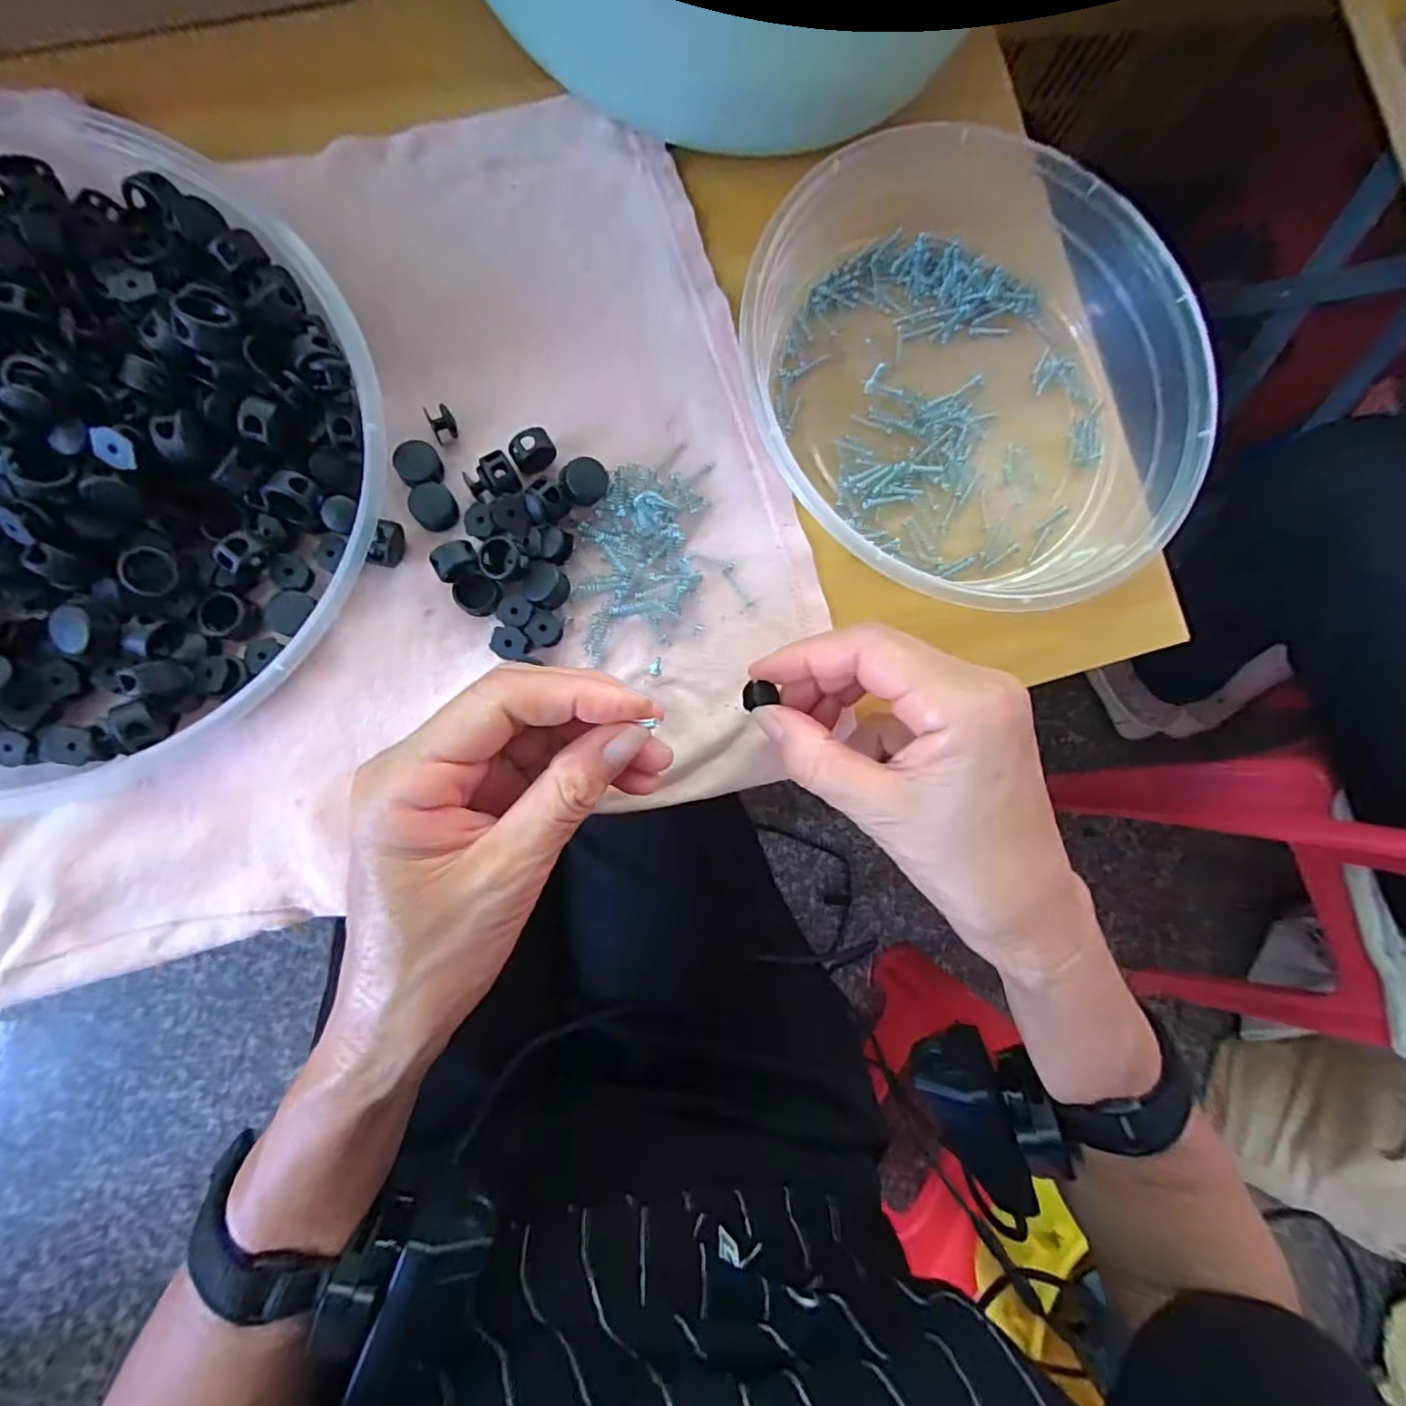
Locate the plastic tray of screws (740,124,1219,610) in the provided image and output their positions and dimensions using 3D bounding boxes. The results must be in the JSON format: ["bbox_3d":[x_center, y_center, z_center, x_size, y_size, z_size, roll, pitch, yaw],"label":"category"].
[{"bbox_3d":[0.117,-0.145,0.263,0.193,0.041,0.214,-27,90,-10],"label":"plastic tray of screws"}]

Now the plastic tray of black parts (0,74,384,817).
[{"bbox_3d":[-0.239,-0.099,0.201,0.224,0.040,0.251,-29,91,-10],"label":"plastic tray of black parts"}]

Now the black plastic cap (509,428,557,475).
[{"bbox_3d":[-0.069,-0.102,0.244,0.017,0.016,0.012,-37,92,-10],"label":"black plastic cap"}]

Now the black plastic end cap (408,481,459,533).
[{"bbox_3d":[-0.107,-0.078,0.239,0.017,0.007,0.018,1,86,-9],"label":"black plastic end cap"}]

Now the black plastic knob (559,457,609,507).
[{"bbox_3d":[-0.048,-0.088,0.243,0.018,0.016,0.015,-13,88,-10],"label":"black plastic knob"}]

